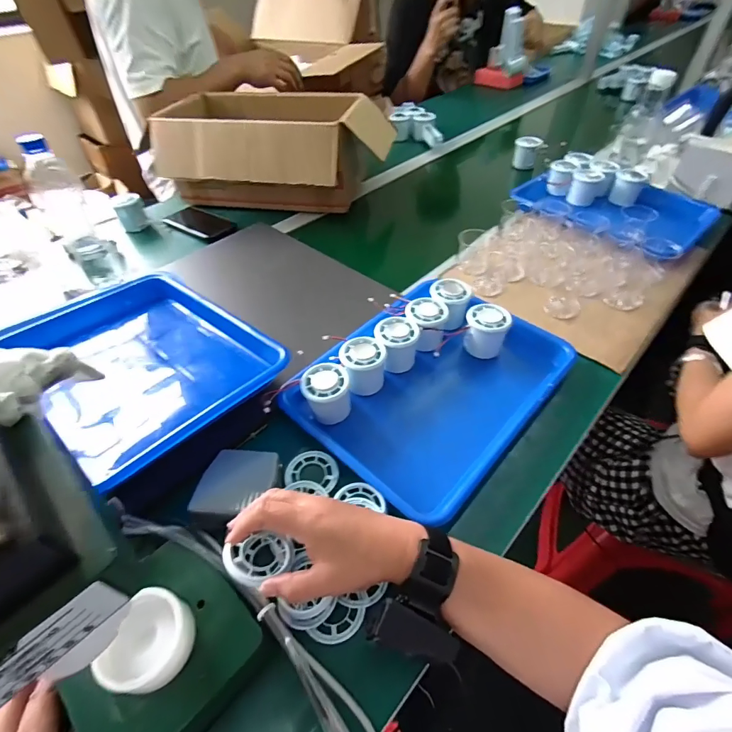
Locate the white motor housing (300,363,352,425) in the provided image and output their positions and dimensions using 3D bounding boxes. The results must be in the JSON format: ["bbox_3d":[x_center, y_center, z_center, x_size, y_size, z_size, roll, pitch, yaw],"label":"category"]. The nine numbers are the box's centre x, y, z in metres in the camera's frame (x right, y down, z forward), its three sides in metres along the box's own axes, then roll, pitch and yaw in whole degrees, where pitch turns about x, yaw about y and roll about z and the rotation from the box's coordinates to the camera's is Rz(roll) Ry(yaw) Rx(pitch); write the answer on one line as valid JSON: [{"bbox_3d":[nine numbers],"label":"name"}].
[{"bbox_3d":[-0.046,0.038,0.489,0.055,0.061,0.058,-11,48,-7],"label":"white motor housing"}]

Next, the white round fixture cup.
[{"bbox_3d":[-0.161,0.202,0.296,0.054,0.039,0.059,-1,48,1],"label":"white round fixture cup"}]

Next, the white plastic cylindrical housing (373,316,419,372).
[{"bbox_3d":[0.042,-0.029,0.547,0.055,0.053,0.055,-1,48,1],"label":"white plastic cylindrical housing"}]

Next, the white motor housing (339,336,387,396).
[{"bbox_3d":[-0.003,0.002,0.522,0.055,0.058,0.052,-6,48,-3],"label":"white motor housing"}]

